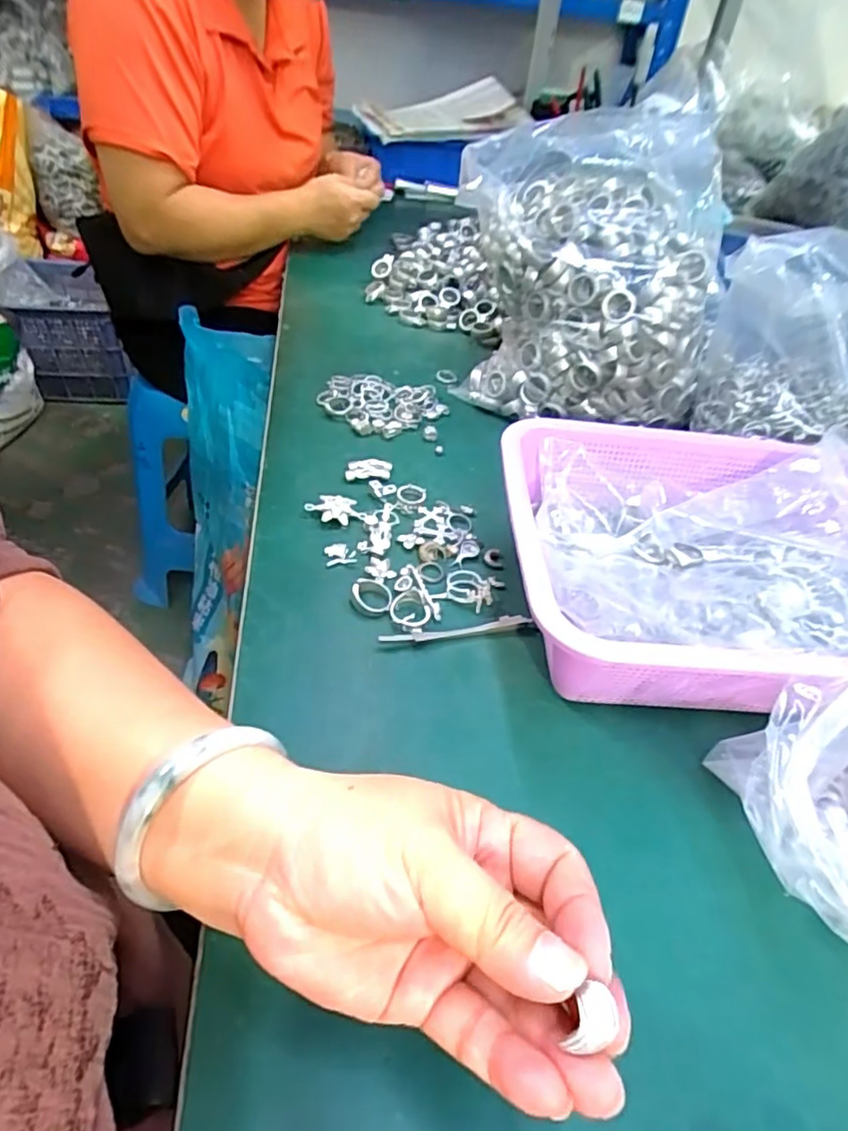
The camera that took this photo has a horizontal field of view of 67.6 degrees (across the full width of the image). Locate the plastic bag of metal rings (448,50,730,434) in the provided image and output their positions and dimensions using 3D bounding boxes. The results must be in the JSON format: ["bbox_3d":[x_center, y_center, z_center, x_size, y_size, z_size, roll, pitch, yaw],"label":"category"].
[{"bbox_3d":[0.145,-0.269,0.590,0.235,0.231,0.203,8,43,2],"label":"plastic bag of metal rings"}]

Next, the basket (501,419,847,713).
[{"bbox_3d":[0.199,0.001,0.412,0.299,0.081,0.226,1,43,-6],"label":"basket"}]

